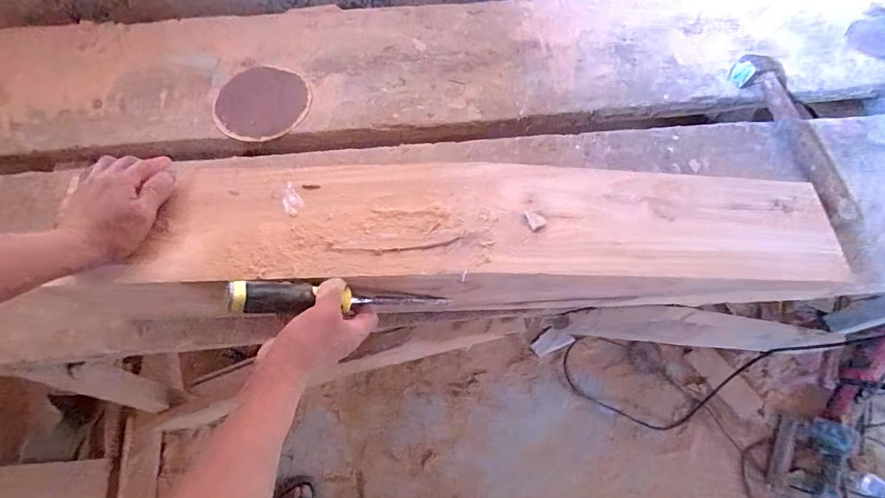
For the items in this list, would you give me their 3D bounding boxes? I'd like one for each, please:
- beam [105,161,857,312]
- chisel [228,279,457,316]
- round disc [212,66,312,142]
[{"bbox_3d":[0.077,-0.013,0.558,0.812,0.117,0.157,2,65,-5],"label":"beam"},{"bbox_3d":[-0.104,0.059,0.489,0.254,0.025,0.027,7,60,-33],"label":"chisel"},{"bbox_3d":[-0.325,-0.265,0.778,0.174,0.012,0.157,0,65,2],"label":"round disc"}]

